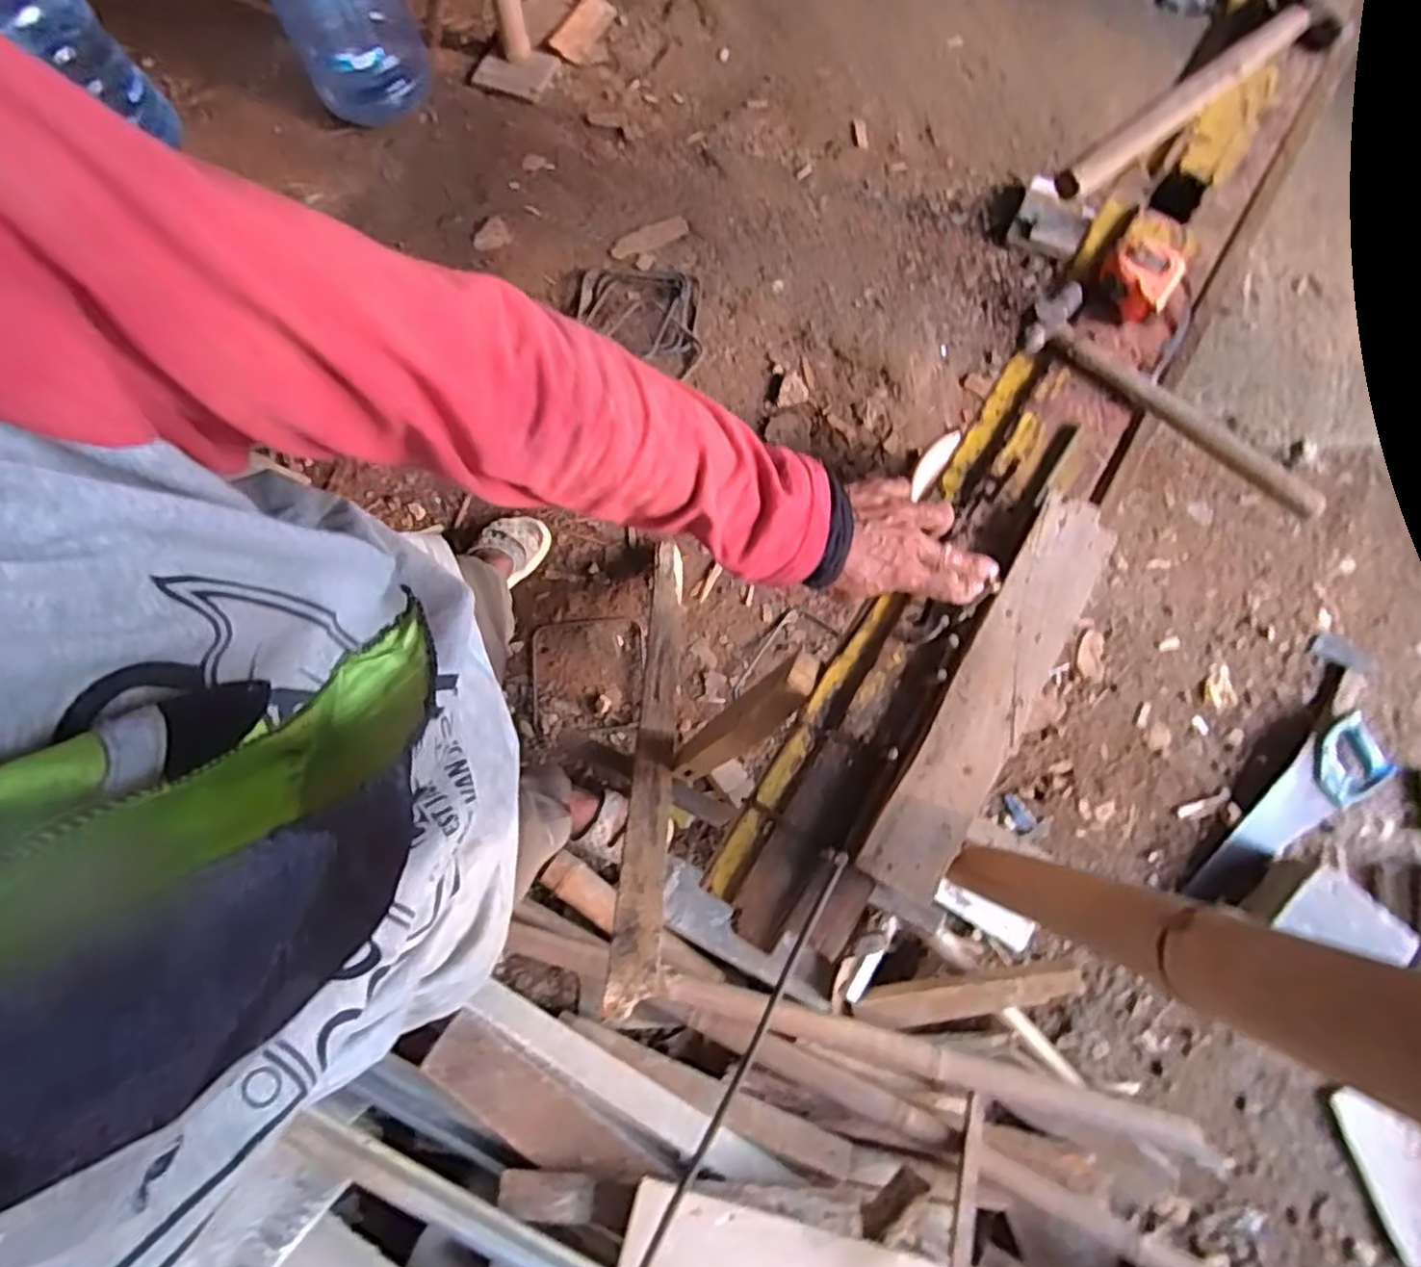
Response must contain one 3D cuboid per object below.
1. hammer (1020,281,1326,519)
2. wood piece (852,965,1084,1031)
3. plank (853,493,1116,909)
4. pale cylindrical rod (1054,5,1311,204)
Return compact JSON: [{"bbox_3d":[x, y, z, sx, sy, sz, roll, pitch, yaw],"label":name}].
[{"bbox_3d":[0.378,-0.190,0.572,0.265,0.024,0.072,40,81,8],"label":"hammer"},{"bbox_3d":[0.410,0.589,1.141,0.354,0.043,0.064,-14,78,10],"label":"wood piece"},{"bbox_3d":[0.213,0.039,0.524,0.061,0.018,0.330,32,80,6],"label":"plank"},{"bbox_3d":[0.435,-0.486,0.635,0.317,0.026,0.028,-39,81,-7],"label":"pale cylindrical rod"}]

